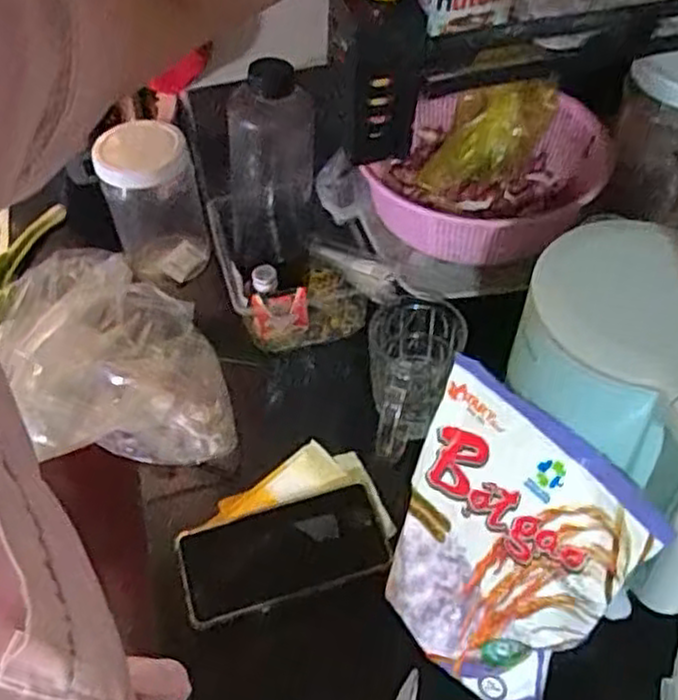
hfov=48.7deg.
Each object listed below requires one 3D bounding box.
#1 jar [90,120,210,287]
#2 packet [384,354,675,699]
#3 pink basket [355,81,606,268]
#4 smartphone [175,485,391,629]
[{"bbox_3d":[-0.192,-0.150,0.782,0.090,0.143,0.083,-1,49,1],"label":"jar"},{"bbox_3d":[0.101,0.134,0.488,0.036,0.205,0.149,-16,43,-44],"label":"packet"},{"bbox_3d":[0.132,-0.159,0.677,0.198,0.086,0.177,15,51,14],"label":"pink basket"},{"bbox_3d":[-0.044,0.159,0.592,0.159,0.008,0.074,-14,50,-11],"label":"smartphone"}]

